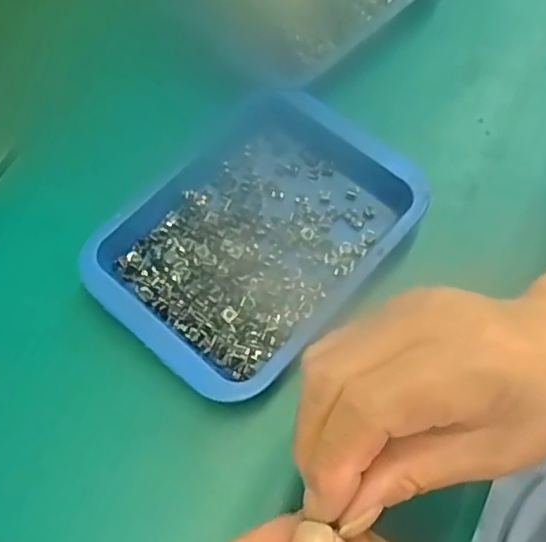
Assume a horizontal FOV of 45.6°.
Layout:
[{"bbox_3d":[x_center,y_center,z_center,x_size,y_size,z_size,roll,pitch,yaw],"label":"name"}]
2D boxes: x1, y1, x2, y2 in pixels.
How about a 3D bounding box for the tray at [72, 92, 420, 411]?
[{"bbox_3d":[-0.011,-0.021,0.335,0.122,0.024,0.158,38,72,16],"label":"tray"}]

